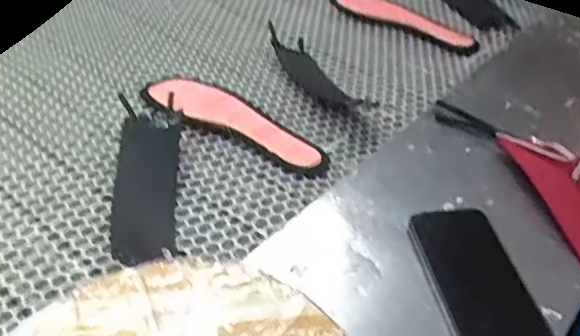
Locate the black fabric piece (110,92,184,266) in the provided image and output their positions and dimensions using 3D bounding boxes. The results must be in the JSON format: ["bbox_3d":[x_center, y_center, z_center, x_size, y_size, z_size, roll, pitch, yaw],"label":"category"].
[{"bbox_3d":[-0.135,0.009,0.577,0.062,0.024,0.200,7,51,-20],"label":"black fabric piece"}]

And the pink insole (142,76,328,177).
[{"bbox_3d":[-0.063,-0.056,0.693,0.242,0.018,0.085,31,42,23],"label":"pink insole"}]

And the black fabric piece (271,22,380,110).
[{"bbox_3d":[0.028,-0.132,0.785,0.062,0.021,0.196,-21,49,-28],"label":"black fabric piece"}]

